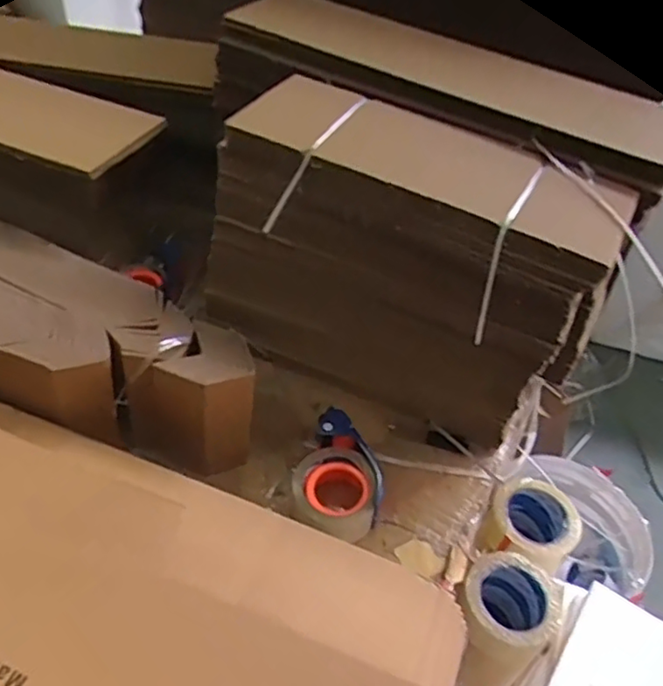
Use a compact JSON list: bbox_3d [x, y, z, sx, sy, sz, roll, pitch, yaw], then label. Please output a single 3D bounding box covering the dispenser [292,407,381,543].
[{"bbox_3d":[0.012,0.164,0.786,0.105,0.070,0.144,15,44,8],"label":"dispenser"}]

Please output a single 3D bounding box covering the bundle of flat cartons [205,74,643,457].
[{"bbox_3d":[0.082,-0.082,0.843,0.455,0.396,0.203,26,47,18],"label":"bundle of flat cartons"}]

